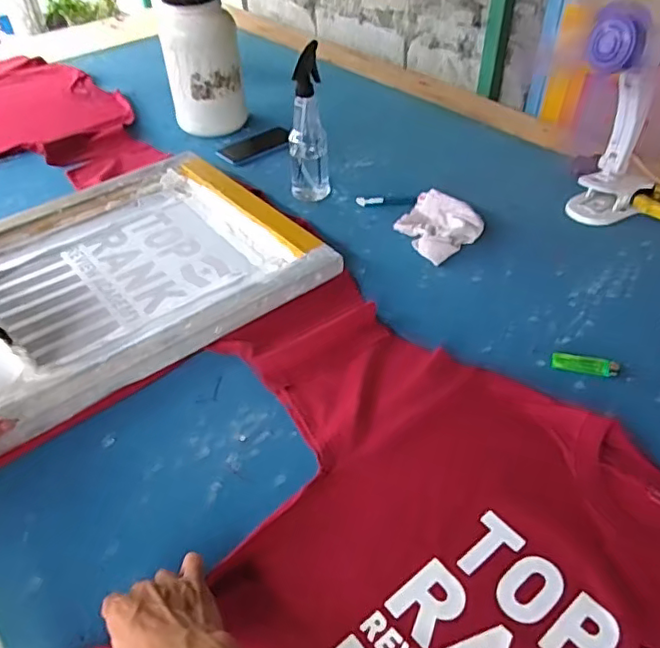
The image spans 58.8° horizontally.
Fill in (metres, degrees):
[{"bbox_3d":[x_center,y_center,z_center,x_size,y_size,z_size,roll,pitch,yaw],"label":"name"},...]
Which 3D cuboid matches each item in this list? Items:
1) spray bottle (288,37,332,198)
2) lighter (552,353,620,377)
[{"bbox_3d":[-0.037,-0.333,0.996,0.067,0.233,0.061,-19,46,-17],"label":"spray bottle"},{"bbox_3d":[0.318,0.052,0.730,0.076,0.016,0.023,14,46,16],"label":"lighter"}]

